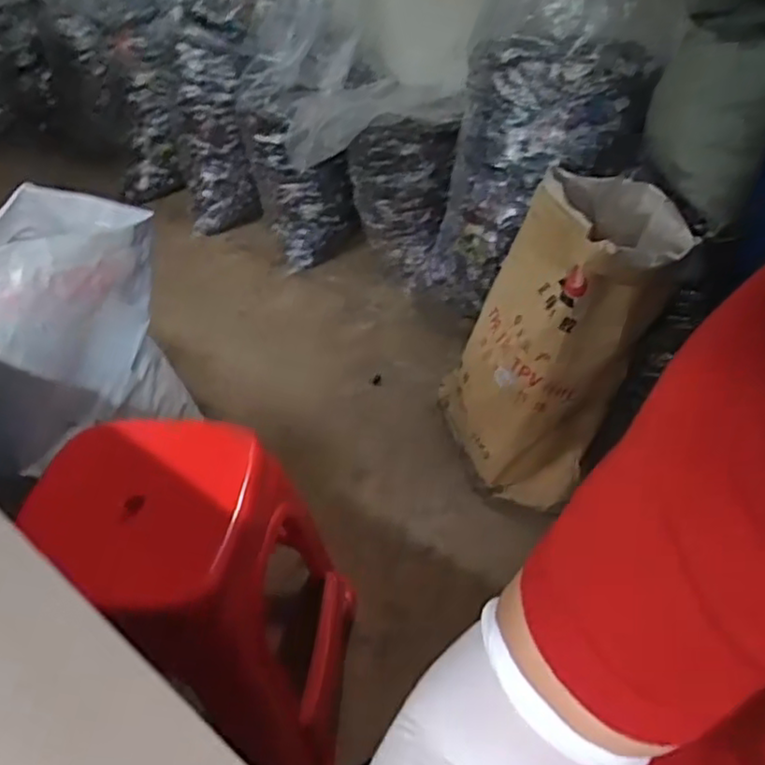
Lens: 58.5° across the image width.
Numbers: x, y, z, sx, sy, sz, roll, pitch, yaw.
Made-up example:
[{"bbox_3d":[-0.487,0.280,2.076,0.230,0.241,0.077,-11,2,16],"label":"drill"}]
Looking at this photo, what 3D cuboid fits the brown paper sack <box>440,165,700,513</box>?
[{"bbox_3d":[0.328,-0.079,1.290,0.252,0.594,0.320,11,28,-24],"label":"brown paper sack"}]

